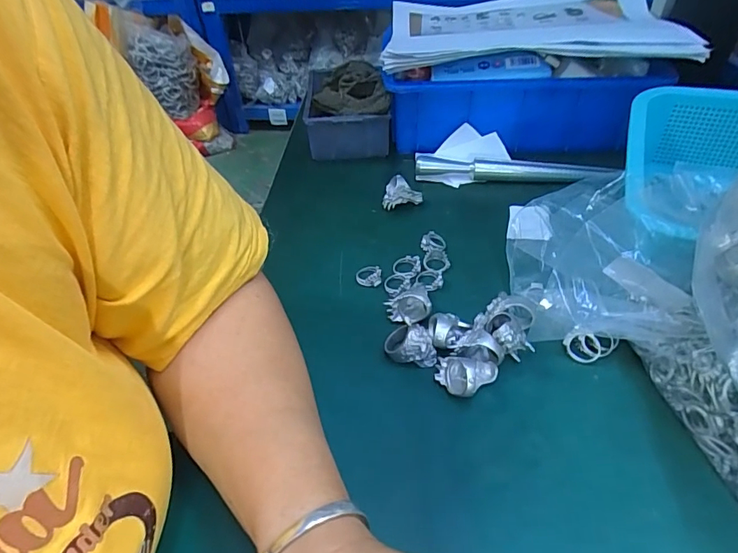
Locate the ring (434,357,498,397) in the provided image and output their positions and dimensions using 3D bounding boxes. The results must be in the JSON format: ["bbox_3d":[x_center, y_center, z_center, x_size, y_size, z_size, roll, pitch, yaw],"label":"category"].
[{"bbox_3d":[0.065,0.066,0.296,0.040,0.028,0.027,1,45,4],"label":"ring"}]

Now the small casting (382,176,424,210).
[{"bbox_3d":[0.033,-0.079,0.442,0.038,0.034,0.013,0,45,3],"label":"small casting"}]

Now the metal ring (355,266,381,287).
[{"bbox_3d":[0.000,-0.001,0.383,0.021,0.007,0.020,-1,45,2],"label":"metal ring"}]

